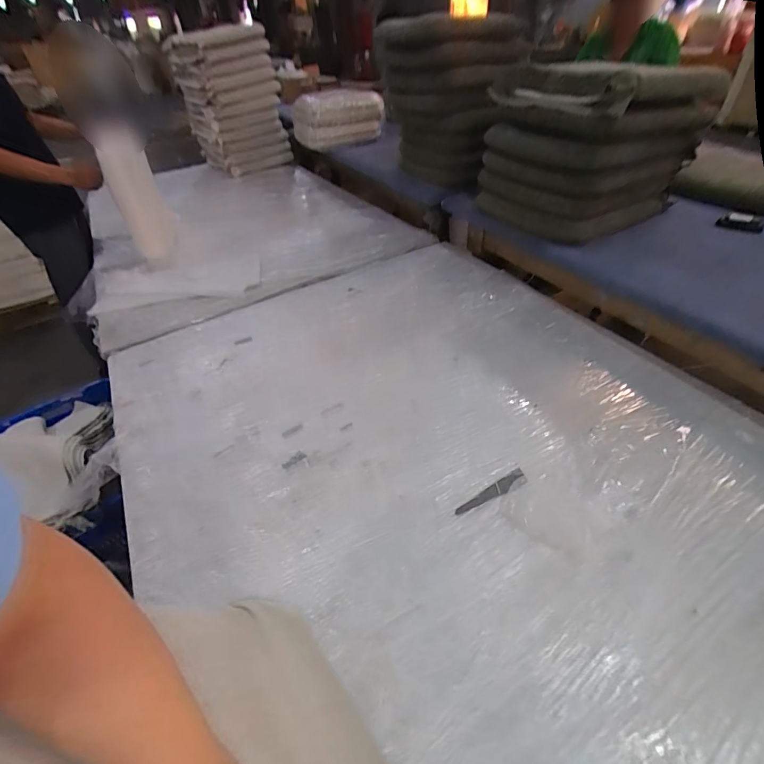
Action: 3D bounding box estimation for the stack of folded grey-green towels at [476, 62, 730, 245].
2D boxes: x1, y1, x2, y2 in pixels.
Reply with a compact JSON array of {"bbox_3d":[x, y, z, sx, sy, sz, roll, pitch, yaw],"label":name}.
[{"bbox_3d":[0.578,-0.689,1.180,0.397,0.385,0.455,-21,44,-16],"label":"stack of folded grey-green towels"}]

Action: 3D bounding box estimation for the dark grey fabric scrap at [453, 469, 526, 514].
[{"bbox_3d":[0.202,0.205,0.751,0.150,0.012,0.027,-26,47,-19],"label":"dark grey fabric scrap"}]

